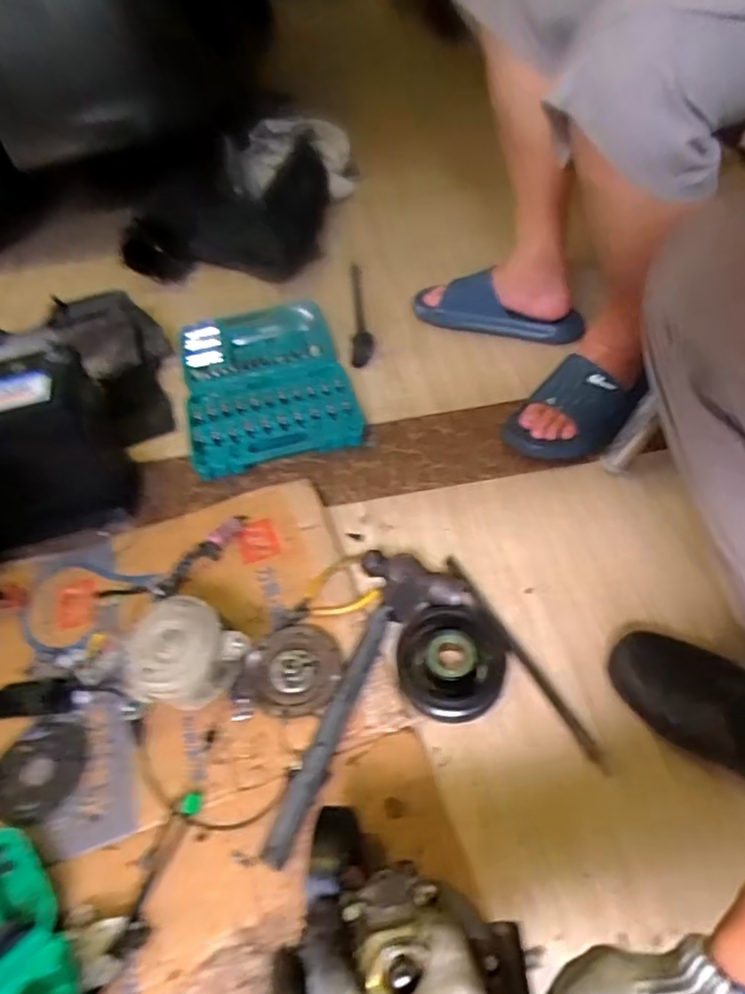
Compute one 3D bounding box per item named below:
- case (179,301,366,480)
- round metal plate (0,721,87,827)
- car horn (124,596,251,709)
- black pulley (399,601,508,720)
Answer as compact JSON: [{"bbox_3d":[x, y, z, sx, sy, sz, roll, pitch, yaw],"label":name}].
[{"bbox_3d":[-0.170,-0.186,0.992,0.250,0.033,0.376,-13,48,-7],"label":"case"},{"bbox_3d":[-0.324,0.260,0.595,0.084,0.010,0.095,23,54,24],"label":"round metal plate"},{"bbox_3d":[-0.189,0.157,0.631,0.115,0.079,0.101,-23,50,-15],"label":"car horn"},{"bbox_3d":[0.081,0.165,0.632,0.107,0.023,0.114,-3,48,3],"label":"black pulley"}]

